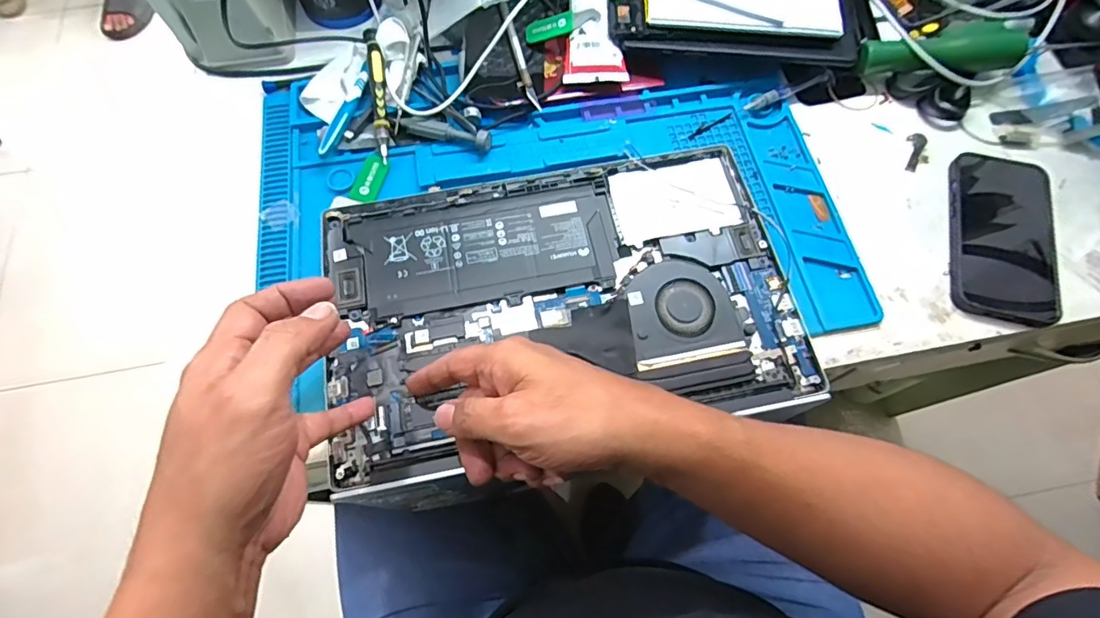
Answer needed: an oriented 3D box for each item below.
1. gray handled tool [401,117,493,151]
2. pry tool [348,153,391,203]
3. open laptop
[{"bbox_3d":[-0.091,-0.154,0.453,0.081,0.019,0.014,18,69,7],"label":"gray handled tool"},{"bbox_3d":[-0.156,-0.113,0.451,0.025,0.006,0.045,14,68,5],"label":"pry tool"},{"bbox_3d":[0.006,-0.012,0.405,0.349,0.013,0.232,-10,68,-4],"label":"open laptop"}]

